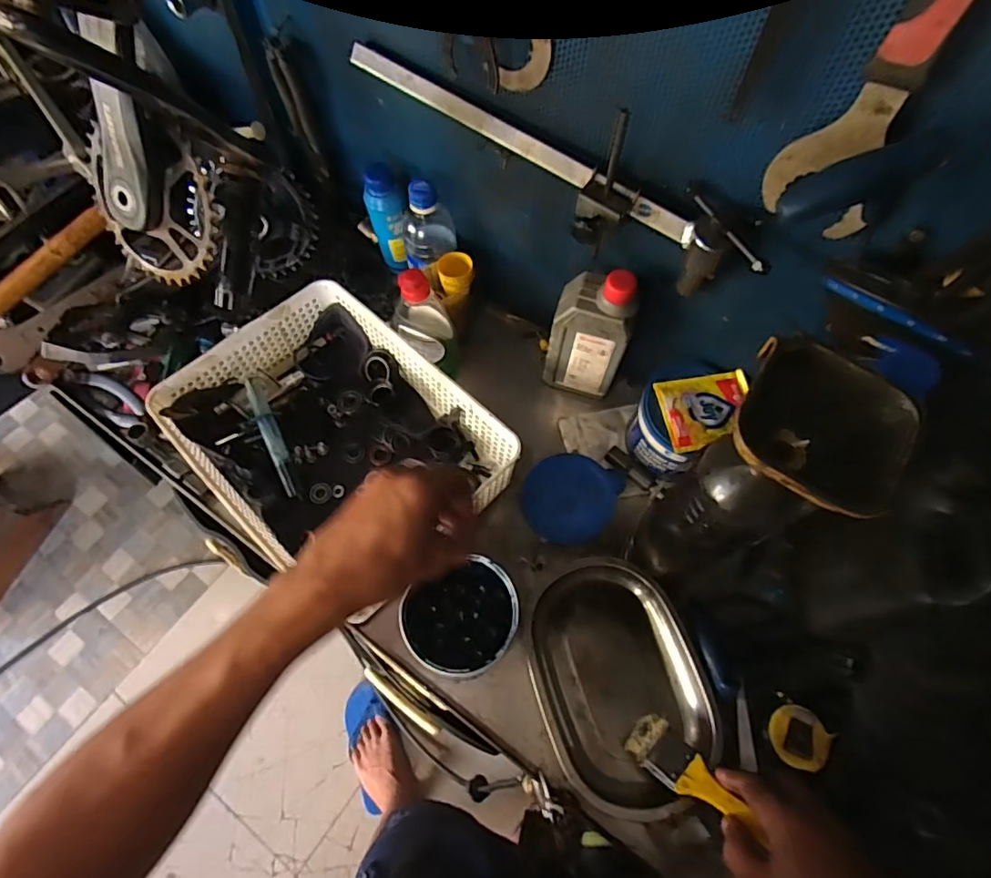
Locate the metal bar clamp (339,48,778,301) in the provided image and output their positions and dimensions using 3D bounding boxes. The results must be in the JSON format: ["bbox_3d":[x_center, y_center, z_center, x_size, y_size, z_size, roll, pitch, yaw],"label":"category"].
[{"bbox_3d":[0.032,-0.236,0.495,0.425,0.091,0.067,30,67,13],"label":"metal bar clamp"}]

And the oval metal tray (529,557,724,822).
[{"bbox_3d":[0.116,0.233,0.537,0.153,0.046,0.219,-14,65,-7],"label":"oval metal tray"}]

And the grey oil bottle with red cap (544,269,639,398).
[{"bbox_3d":[0.103,-0.116,0.595,0.086,0.169,0.054,17,65,7],"label":"grey oil bottle with red cap"}]

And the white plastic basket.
[{"bbox_3d":[-0.171,-0.003,0.597,0.327,0.075,0.242,40,70,17],"label":"white plastic basket"}]

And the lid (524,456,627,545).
[{"bbox_3d":[0.084,0.068,0.617,0.101,0.017,0.098,20,91,14],"label":"lid"}]

